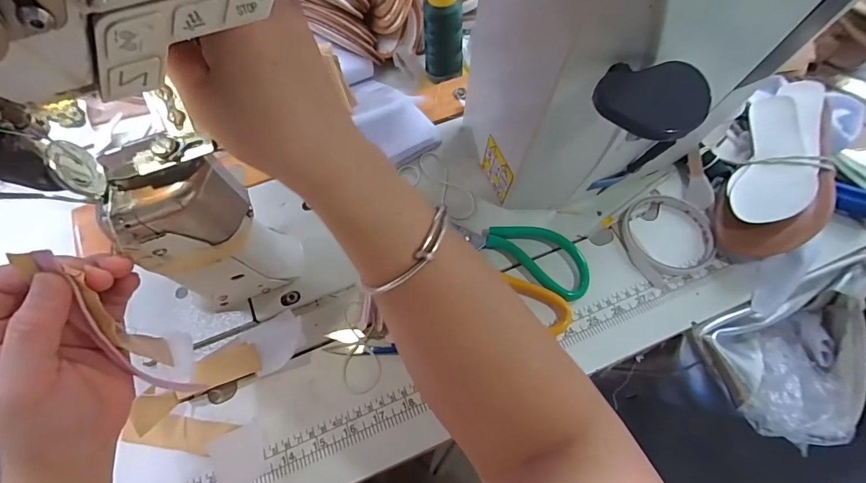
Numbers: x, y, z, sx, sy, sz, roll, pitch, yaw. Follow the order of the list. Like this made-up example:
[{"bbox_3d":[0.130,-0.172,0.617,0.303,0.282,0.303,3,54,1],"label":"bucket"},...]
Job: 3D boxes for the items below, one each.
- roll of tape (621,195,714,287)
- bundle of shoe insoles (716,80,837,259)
[{"bbox_3d":[0.229,-0.008,0.404,0.090,0.010,0.085,-1,63,1],"label":"roll of tape"},{"bbox_3d":[0.342,-0.075,0.408,0.072,0.057,0.211,26,66,14],"label":"bundle of shoe insoles"}]

